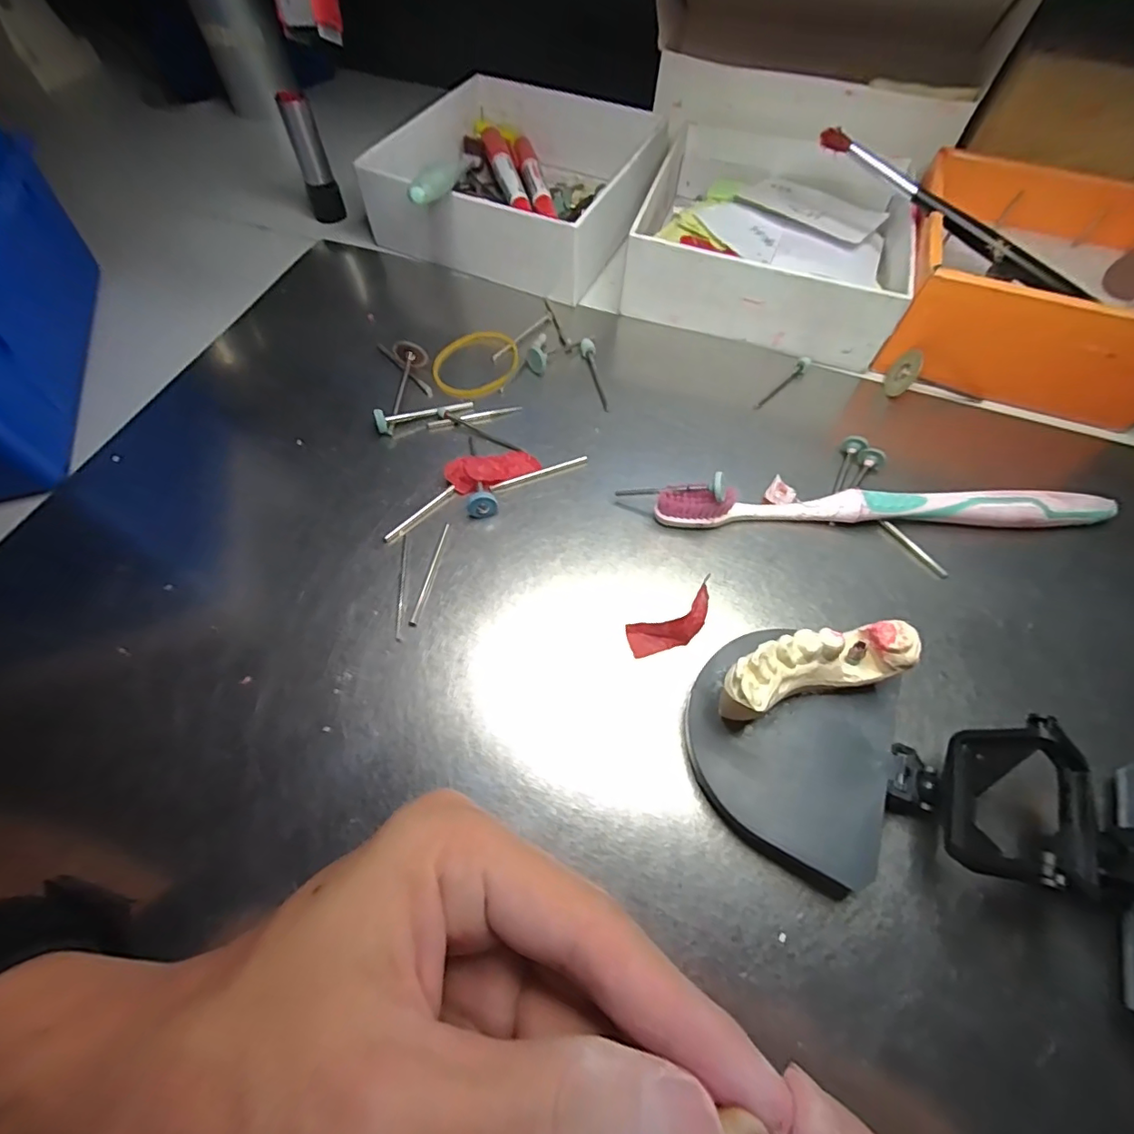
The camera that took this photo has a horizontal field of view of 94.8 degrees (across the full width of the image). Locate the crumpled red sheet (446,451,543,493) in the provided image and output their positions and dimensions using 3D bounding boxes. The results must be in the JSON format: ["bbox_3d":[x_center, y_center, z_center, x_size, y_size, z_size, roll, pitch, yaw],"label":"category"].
[{"bbox_3d":[-0.031,-0.041,0.219,0.038,0.007,0.015,-21,65,-13],"label":"crumpled red sheet"}]

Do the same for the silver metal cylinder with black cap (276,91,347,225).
[{"bbox_3d":[-0.143,-0.228,0.294,0.018,0.057,0.013,-20,64,-12],"label":"silver metal cylinder with black cap"}]

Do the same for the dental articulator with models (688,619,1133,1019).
[{"bbox_3d":[0.121,0.070,0.143,0.173,0.039,0.066,22,63,9],"label":"dental articulator with models"}]

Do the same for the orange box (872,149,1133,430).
[{"bbox_3d":[0.227,-0.142,0.257,0.123,0.049,0.125,17,62,7],"label":"orange box"}]

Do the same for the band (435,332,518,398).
[{"bbox_3d":[-0.044,-0.101,0.254,0.038,0.004,0.046,26,64,11],"label":"band"}]

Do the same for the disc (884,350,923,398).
[{"bbox_3d":[0.159,-0.092,0.249,0.004,0.021,0.019,11,26,-13],"label":"disc"}]

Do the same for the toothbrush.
[{"bbox_3d":[0.125,-0.023,0.207,0.178,0.017,0.011,0,62,-2],"label":"toothbrush"}]

